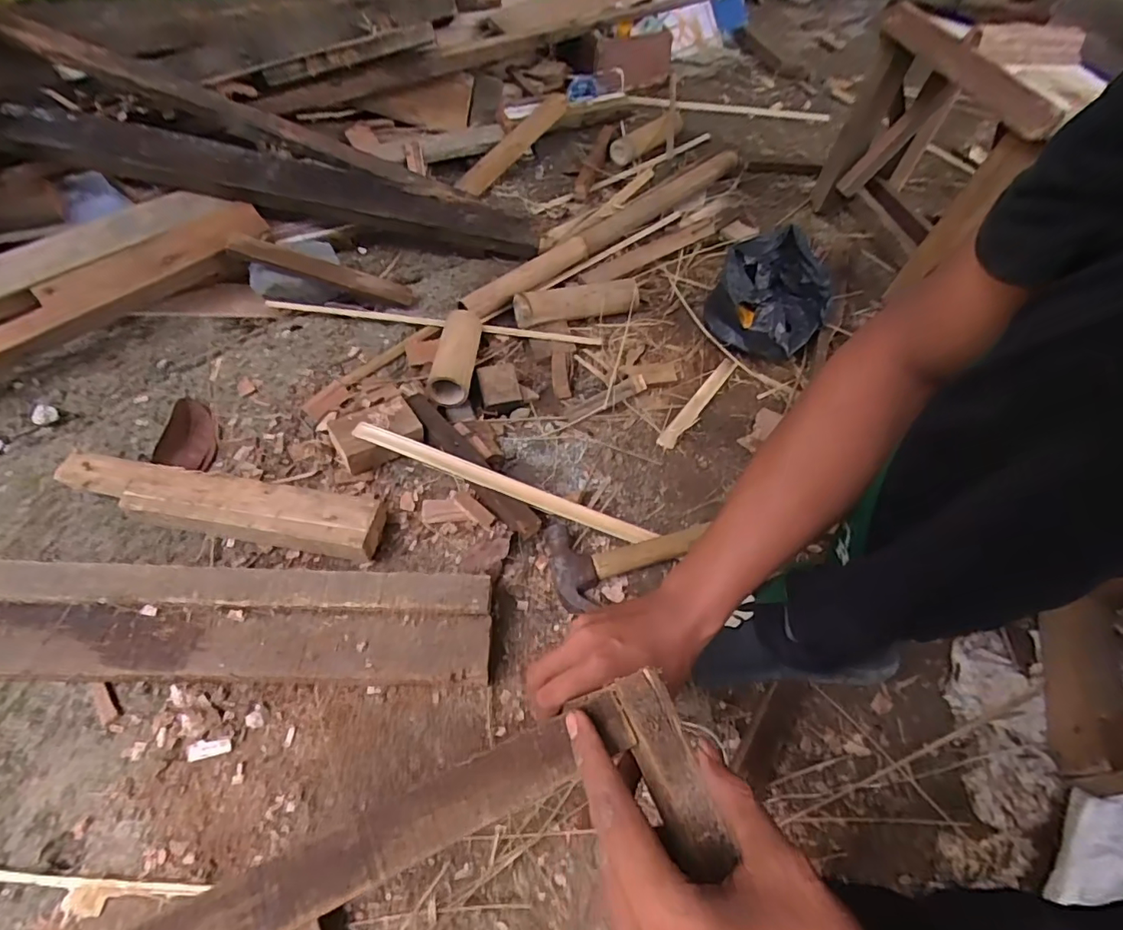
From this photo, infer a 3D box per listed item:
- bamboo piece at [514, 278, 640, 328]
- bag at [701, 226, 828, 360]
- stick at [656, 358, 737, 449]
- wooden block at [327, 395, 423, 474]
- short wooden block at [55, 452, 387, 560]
[{"bbox_3d":[0.026,-0.249,0.811,0.201,0.049,0.047,-16,61,-13],"label":"bamboo piece"},{"bbox_3d":[0.325,-0.262,0.807,0.150,0.117,0.204,33,61,15],"label":"bag"},{"bbox_3d":[0.199,-0.090,0.768,0.027,0.009,0.198,35,62,17],"label":"stick"},{"bbox_3d":[-0.226,-0.036,0.657,0.099,0.048,0.073,-26,64,-19],"label":"wooden block"},{"bbox_3d":[-0.372,0.043,0.594,0.346,0.050,0.074,11,58,3],"label":"short wooden block"}]

